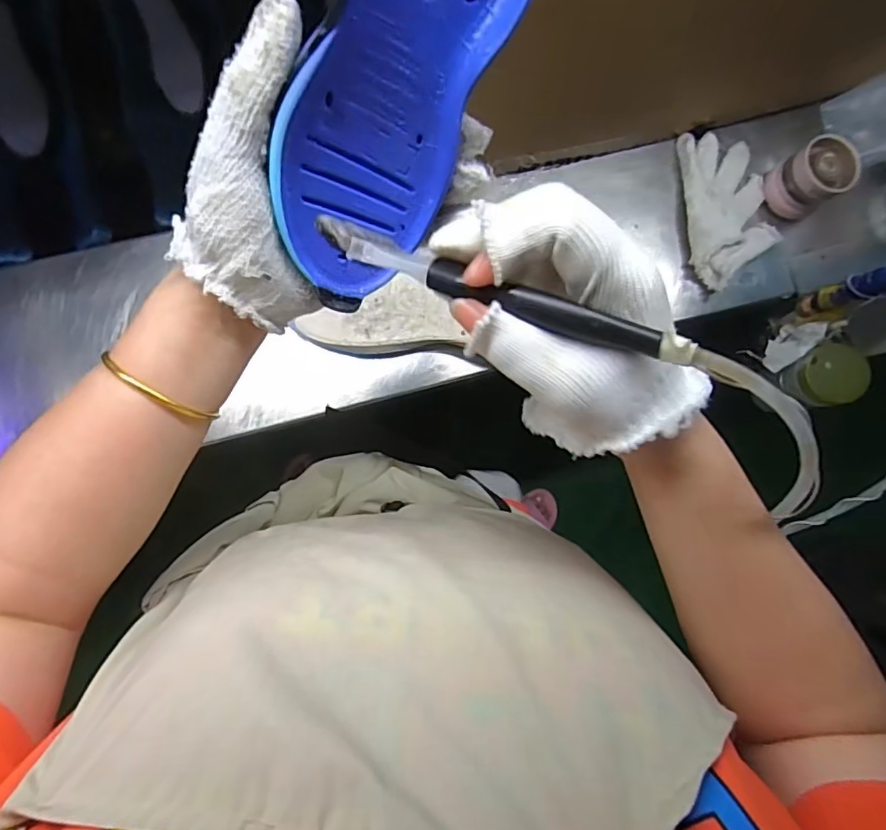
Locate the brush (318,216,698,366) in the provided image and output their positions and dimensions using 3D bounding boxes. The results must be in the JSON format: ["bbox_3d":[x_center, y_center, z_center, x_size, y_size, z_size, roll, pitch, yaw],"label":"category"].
[{"bbox_3d":[0.021,-0.053,0.226,0.160,0.017,0.016,22,83,15],"label":"brush"}]

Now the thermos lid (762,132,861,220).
[{"bbox_3d":[0.418,-0.269,0.618,0.062,0.062,0.064,0,85,-5],"label":"thermos lid"}]

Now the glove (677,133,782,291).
[{"bbox_3d":[0.330,-0.239,0.632,0.098,0.019,0.178,-5,85,-5],"label":"glove"}]

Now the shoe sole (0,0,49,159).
[{"bbox_3d":[-0.492,-0.385,0.626,0.054,0.006,0.168,-8,96,-13],"label":"shoe sole"}]

